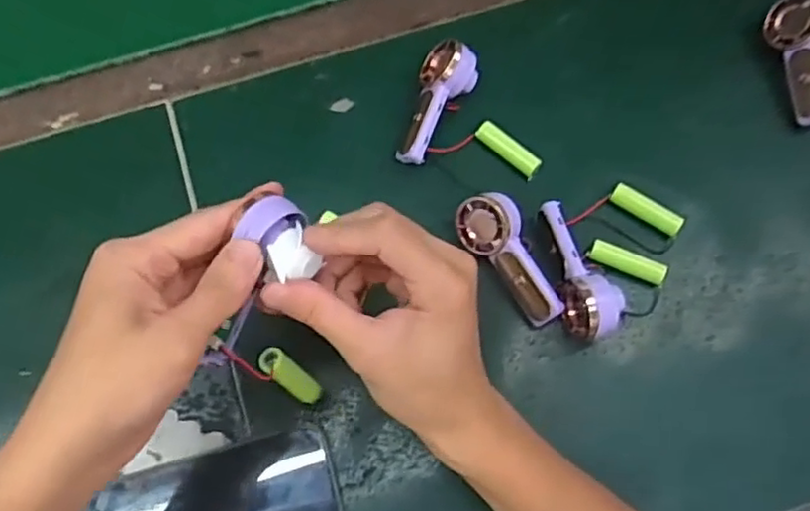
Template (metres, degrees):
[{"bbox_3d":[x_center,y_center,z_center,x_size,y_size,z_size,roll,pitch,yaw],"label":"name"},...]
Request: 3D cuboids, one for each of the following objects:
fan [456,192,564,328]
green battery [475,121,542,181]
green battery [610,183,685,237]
[{"bbox_3d":[0.067,0.004,0.441,0.035,0.038,0.092,-27,73,-7],"label":"fan"},{"bbox_3d":[0.073,-0.075,0.476,0.052,0.014,0.015,40,77,14],"label":"green battery"},{"bbox_3d":[0.164,-0.031,0.459,0.050,0.015,0.013,32,75,12],"label":"green battery"}]

